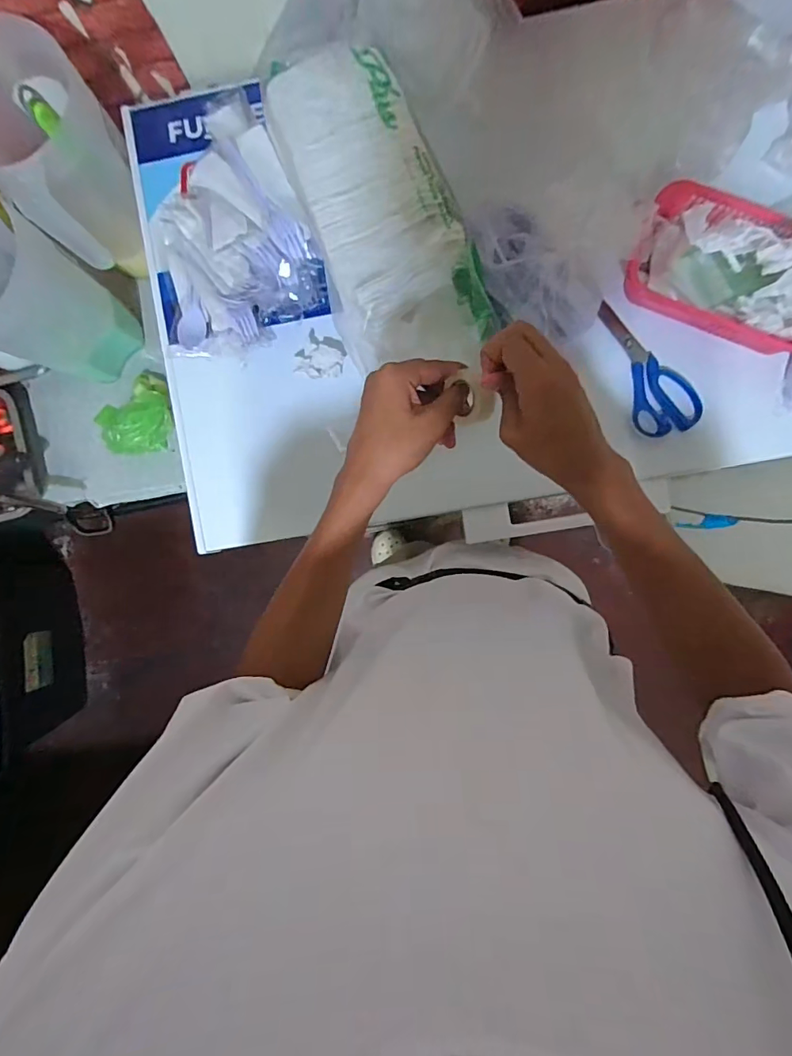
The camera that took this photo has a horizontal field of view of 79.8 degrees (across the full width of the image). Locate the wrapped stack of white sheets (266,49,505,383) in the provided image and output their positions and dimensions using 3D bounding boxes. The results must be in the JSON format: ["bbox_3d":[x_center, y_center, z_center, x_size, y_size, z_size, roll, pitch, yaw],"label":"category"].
[{"bbox_3d":[-0.013,-0.324,0.513,0.156,0.111,0.293,-22,89,4],"label":"wrapped stack of white sheets"}]

